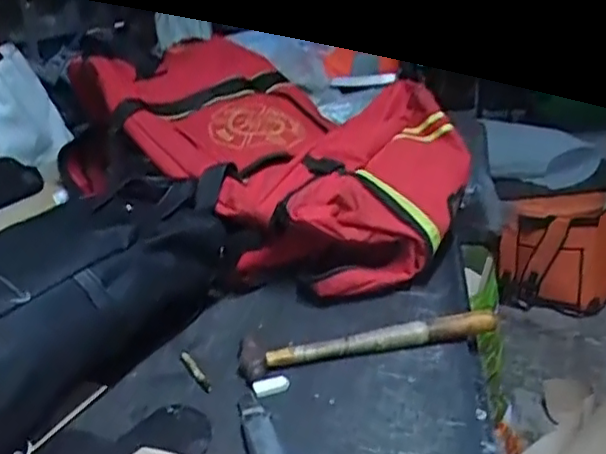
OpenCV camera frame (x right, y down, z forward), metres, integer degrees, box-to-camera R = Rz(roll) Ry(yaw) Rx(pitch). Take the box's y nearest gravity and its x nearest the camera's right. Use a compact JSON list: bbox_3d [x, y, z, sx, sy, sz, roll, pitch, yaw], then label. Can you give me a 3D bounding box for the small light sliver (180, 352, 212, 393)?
[{"bbox_3d":[-0.123,0.165,0.698,0.013,0.005,0.087,-15,23,-26],"label":"small light sliver"}]

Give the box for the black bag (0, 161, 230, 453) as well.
[{"bbox_3d":[-0.276,0.067,0.768,0.220,0.154,0.478,9,24,32],"label":"black bag"}]

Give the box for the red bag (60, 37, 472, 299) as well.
[{"bbox_3d":[-0.111,-0.152,1.094,0.379,0.275,0.821,-23,28,-37],"label":"red bag"}]

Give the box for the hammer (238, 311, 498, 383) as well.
[{"bbox_3d":[0.076,0.132,0.718,0.303,0.027,0.056,-8,20,-9],"label":"hammer"}]

